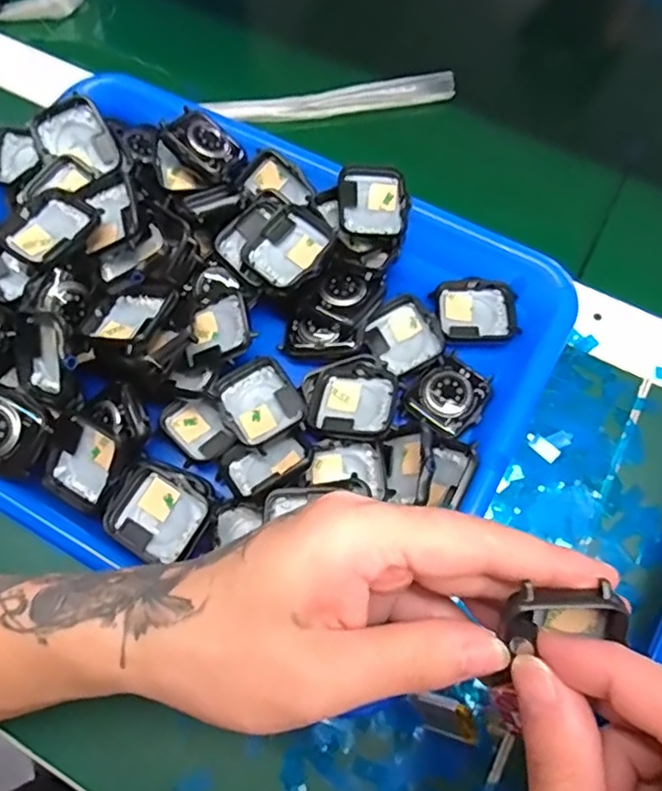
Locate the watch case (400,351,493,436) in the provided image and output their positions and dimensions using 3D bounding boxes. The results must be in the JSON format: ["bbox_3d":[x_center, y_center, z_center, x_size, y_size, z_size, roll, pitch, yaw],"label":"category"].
[{"bbox_3d":[0.061,0.000,0.309,0.036,0.006,0.040,40,74,15],"label":"watch case"}]

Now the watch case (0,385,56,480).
[{"bbox_3d":[-0.153,0.016,0.277,0.040,0.012,0.035,24,70,10],"label":"watch case"}]

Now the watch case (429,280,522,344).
[{"bbox_3d":[0.080,-0.046,0.330,0.044,0.008,0.036,-1,68,0],"label":"watch case"}]

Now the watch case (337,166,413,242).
[{"bbox_3d":[0.023,-0.105,0.326,0.037,0.012,0.040,0,68,1],"label":"watch case"}]

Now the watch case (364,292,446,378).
[{"bbox_3d":[0.037,-0.030,0.323,0.039,0.014,0.041,-31,71,-11],"label":"watch case"}]

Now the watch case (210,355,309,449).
[{"bbox_3d":[-0.036,0.005,0.305,0.038,0.015,0.043,-32,71,-12],"label":"watch case"}]

